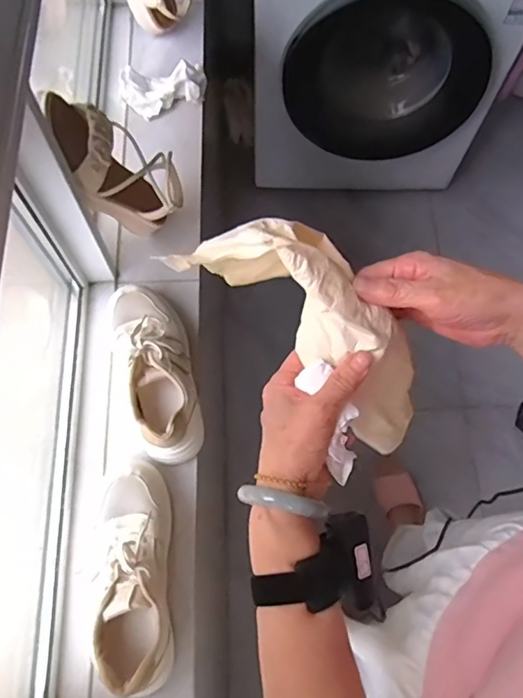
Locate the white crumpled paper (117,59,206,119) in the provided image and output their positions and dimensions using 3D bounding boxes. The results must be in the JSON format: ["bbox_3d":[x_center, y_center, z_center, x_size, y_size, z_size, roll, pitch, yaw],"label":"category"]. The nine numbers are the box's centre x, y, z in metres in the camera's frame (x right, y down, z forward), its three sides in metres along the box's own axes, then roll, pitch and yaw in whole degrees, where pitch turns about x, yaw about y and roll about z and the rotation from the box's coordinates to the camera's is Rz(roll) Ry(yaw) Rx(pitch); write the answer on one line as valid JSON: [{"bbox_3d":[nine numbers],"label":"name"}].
[{"bbox_3d":[-0.166,-0.445,0.887,0.147,0.054,0.073,-11,68,-4],"label":"white crumpled paper"}]

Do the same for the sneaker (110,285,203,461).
[{"bbox_3d":[-0.140,0.025,0.702,0.098,0.091,0.250,-19,69,-7],"label":"sneaker"}]

